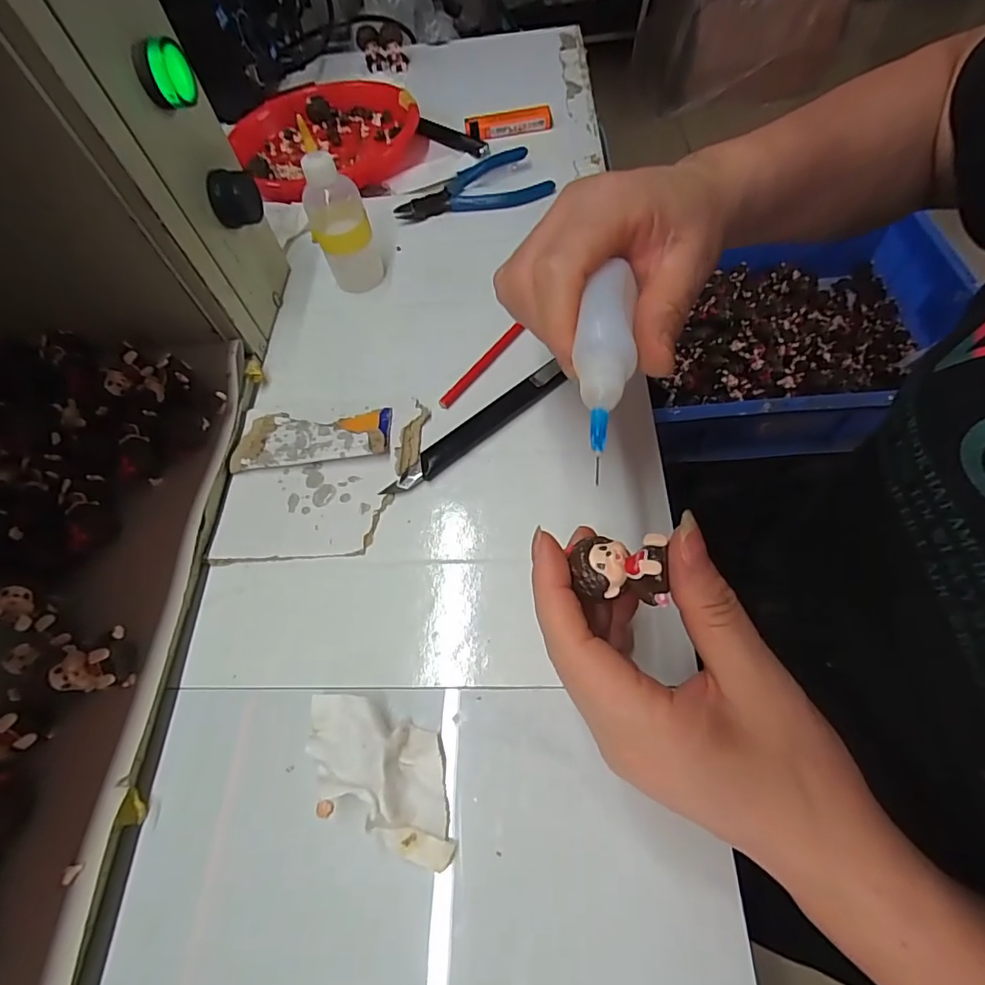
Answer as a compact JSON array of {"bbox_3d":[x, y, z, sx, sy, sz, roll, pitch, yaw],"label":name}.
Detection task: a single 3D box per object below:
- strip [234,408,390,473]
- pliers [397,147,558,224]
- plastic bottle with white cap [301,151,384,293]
[{"bbox_3d":[-0.109,-0.035,0.311,0.094,0.011,0.039,-4,60,1],"label":"strip"},{"bbox_3d":[-0.017,-0.260,0.433,0.127,0.015,0.071,-8,60,-1],"label":"pliers"},{"bbox_3d":[-0.105,-0.186,0.357,0.039,0.090,0.032,-18,61,-7],"label":"plastic bottle with white cap"}]

